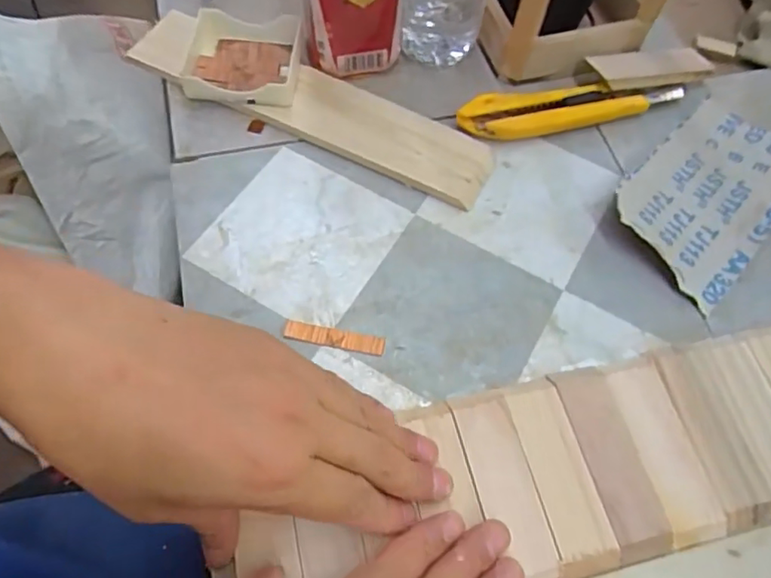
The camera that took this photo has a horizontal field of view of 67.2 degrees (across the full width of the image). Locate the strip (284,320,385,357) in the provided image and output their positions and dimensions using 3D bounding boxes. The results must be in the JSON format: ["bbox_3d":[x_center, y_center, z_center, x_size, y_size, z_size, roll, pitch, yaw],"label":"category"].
[{"bbox_3d":[-0.029,0.028,0.333,0.058,0.004,0.012,10,62,4],"label":"strip"}]

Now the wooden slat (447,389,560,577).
[{"bbox_3d":[0.061,0.098,0.293,0.030,0.009,0.097,-15,64,-9],"label":"wooden slat"}]

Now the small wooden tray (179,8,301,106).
[{"bbox_3d":[-0.102,-0.161,0.413,0.081,0.029,0.067,7,62,2],"label":"small wooden tray"}]

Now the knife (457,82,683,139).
[{"bbox_3d":[0.136,-0.128,0.413,0.169,0.021,0.028,-10,63,-7],"label":"knife"}]

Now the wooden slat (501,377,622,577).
[{"bbox_3d":[0.089,0.094,0.298,0.031,0.007,0.096,-10,63,-7],"label":"wooden slat"}]

